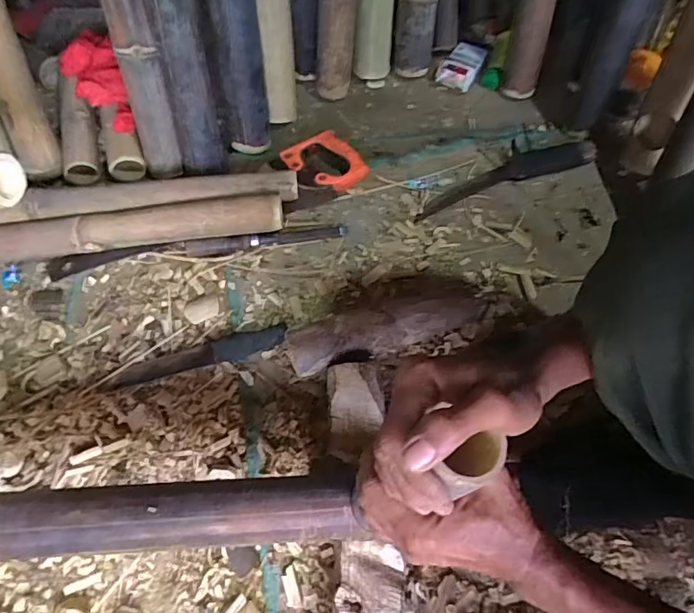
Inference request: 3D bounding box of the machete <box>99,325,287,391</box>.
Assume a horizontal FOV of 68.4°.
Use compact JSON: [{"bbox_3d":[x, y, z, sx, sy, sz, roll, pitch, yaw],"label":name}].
[{"bbox_3d":[-0.207,0.065,0.698,0.247,0.017,0.038,-13,63,-5],"label":"machete"}]

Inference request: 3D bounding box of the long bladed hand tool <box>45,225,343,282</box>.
[{"bbox_3d":[-0.230,-0.091,0.782,0.452,0.027,0.025,-8,63,-2],"label":"long bladed hand tool"}]

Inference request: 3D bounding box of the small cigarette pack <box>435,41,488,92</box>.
[{"bbox_3d":[0.210,-0.440,0.922,0.067,0.025,0.096,28,67,15],"label":"small cigarette pack"}]

